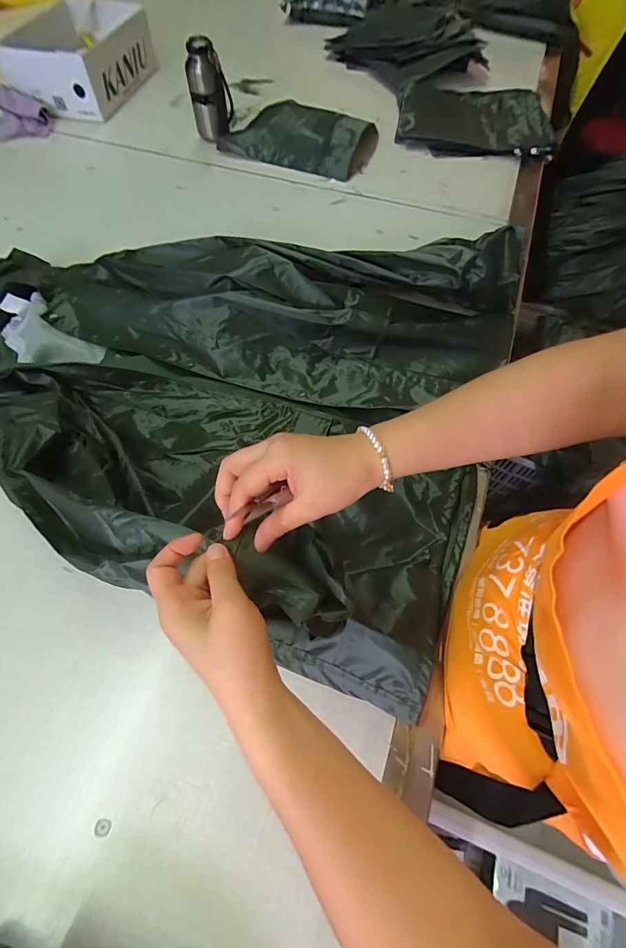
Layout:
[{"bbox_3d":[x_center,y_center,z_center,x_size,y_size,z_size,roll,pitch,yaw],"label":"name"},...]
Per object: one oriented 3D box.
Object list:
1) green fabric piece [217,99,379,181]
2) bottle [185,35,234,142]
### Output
[{"bbox_3d":[-0.033,-0.779,0.926,0.336,0.053,0.201,15,63,8],"label":"green fabric piece"},{"bbox_3d":[-0.226,-0.829,0.891,0.089,0.174,0.086,-11,63,-5],"label":"bottle"}]

